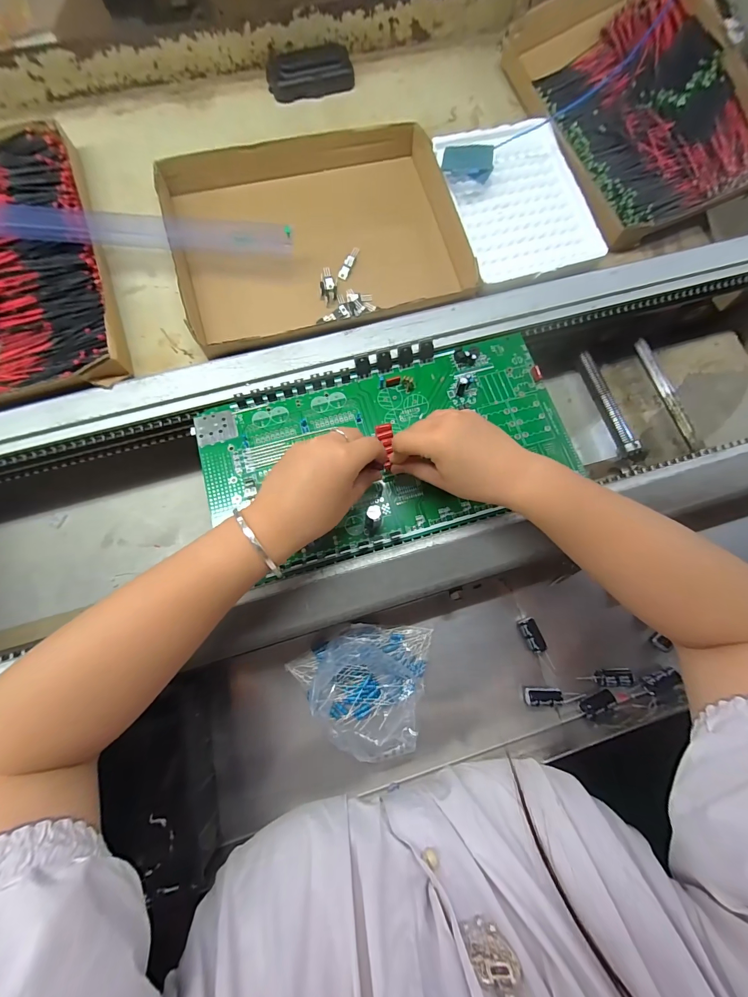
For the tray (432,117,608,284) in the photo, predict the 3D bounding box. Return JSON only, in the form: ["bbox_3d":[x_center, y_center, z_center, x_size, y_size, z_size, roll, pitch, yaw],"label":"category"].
[{"bbox_3d":[0.171,-0.355,0.435,0.155,0.020,0.194,-19,83,-4],"label":"tray"}]

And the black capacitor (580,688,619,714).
[{"bbox_3d":[0.212,0.194,0.351,0.032,0.014,0.012,-24,76,-7],"label":"black capacitor"}]

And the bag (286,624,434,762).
[{"bbox_3d":[-0.015,0.174,0.343,0.127,0.034,0.118,11,75,3],"label":"bag"}]

